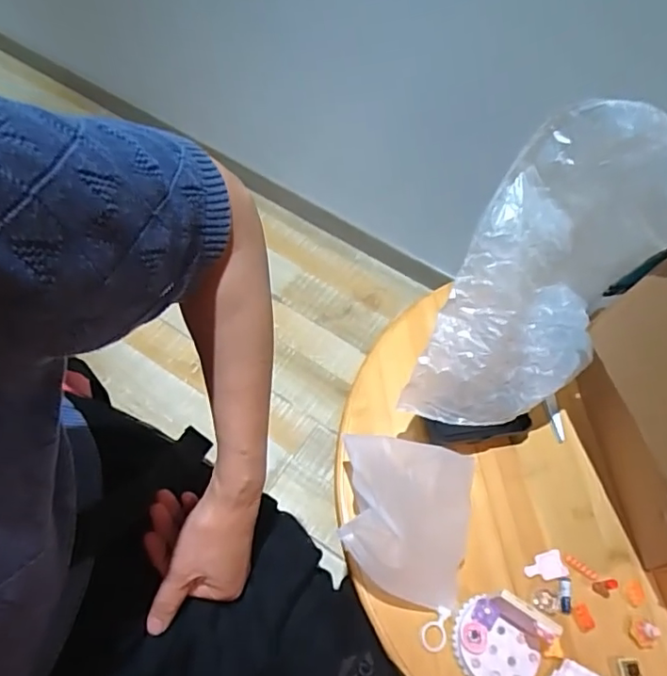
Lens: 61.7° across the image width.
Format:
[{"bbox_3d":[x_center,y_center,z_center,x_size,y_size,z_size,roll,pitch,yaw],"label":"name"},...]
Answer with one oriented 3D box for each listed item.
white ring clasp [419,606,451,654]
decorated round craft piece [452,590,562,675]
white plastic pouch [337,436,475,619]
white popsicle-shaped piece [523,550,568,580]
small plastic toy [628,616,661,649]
[{"bbox_3d":[0.093,0.259,0.494,0.023,0.010,0.038,41,64,17],"label":"white ring clasp"},{"bbox_3d":[0.142,0.257,0.467,0.075,0.058,0.067,36,62,16],"label":"decorated round craft piece"},{"bbox_3d":[0.063,0.162,0.516,0.128,0.070,0.137,13,58,3],"label":"white plastic pouch"},{"bbox_3d":[0.199,0.216,0.528,0.037,0.007,0.025,-5,60,-9],"label":"white popsicle-shaped piece"},{"bbox_3d":[0.277,0.262,0.497,0.026,0.020,0.019,38,63,16],"label":"small plastic toy"}]

